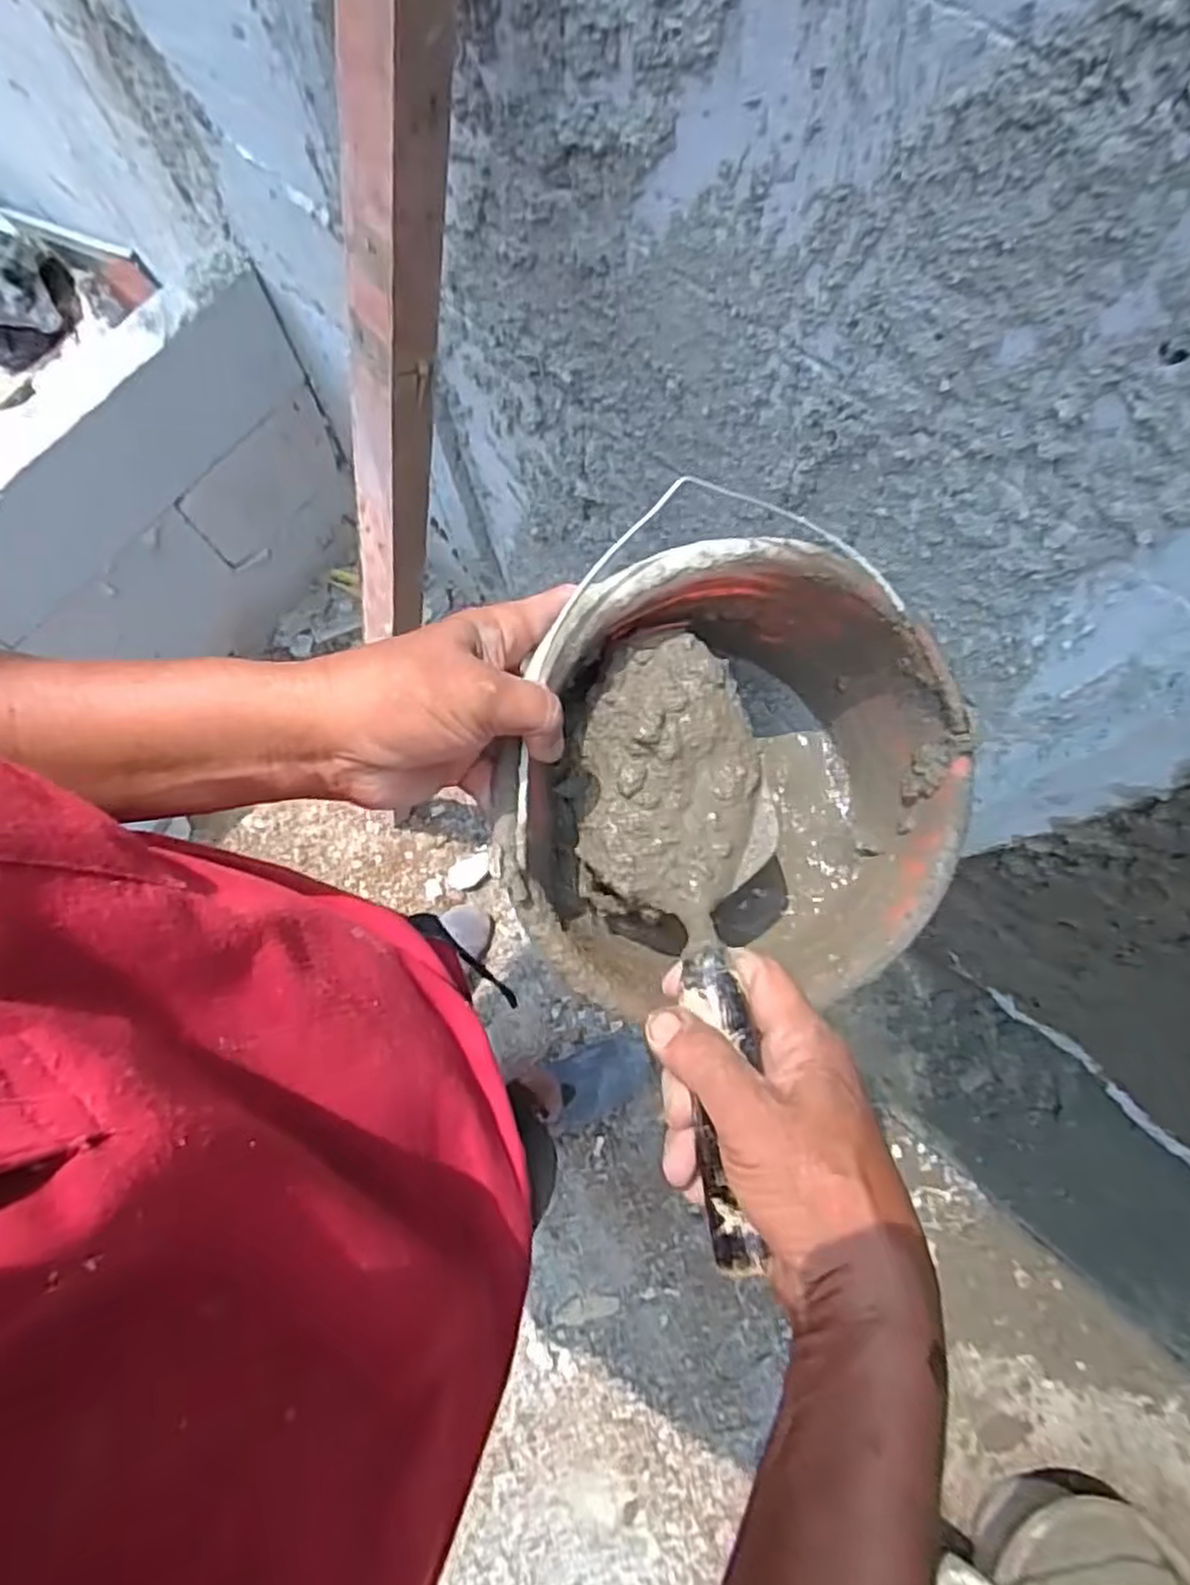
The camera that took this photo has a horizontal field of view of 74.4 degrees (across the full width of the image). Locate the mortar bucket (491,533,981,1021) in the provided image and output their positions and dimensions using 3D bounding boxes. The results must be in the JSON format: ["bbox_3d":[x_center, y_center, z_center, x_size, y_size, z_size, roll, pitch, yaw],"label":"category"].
[{"bbox_3d":[0.055,-0.002,0.450,0.249,0.155,0.241,-5,97,-18],"label":"mortar bucket"}]

